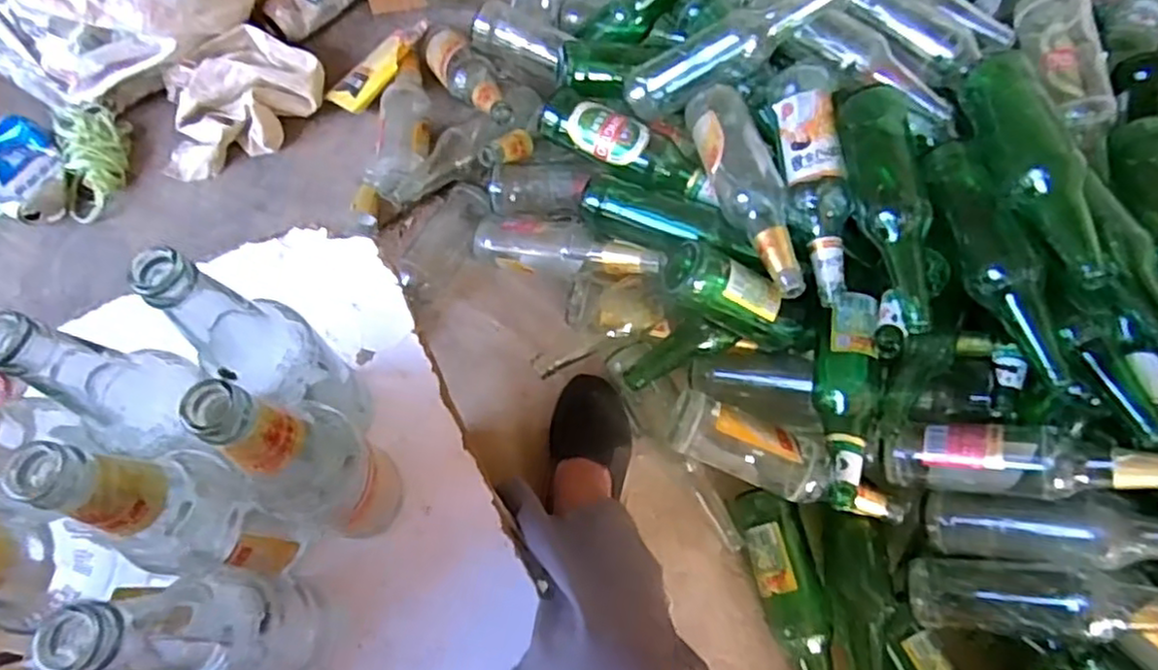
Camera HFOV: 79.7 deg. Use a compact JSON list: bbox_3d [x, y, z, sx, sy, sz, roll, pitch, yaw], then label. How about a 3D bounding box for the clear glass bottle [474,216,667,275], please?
[{"bbox_3d":[-0.017,-0.104,0.852,0.262,0.064,0.056,11,65,29],"label":"clear glass bottle"}]

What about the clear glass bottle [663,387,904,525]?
[{"bbox_3d":[0.220,0.135,0.738,0.261,0.061,0.071,19,68,6],"label":"clear glass bottle"}]

